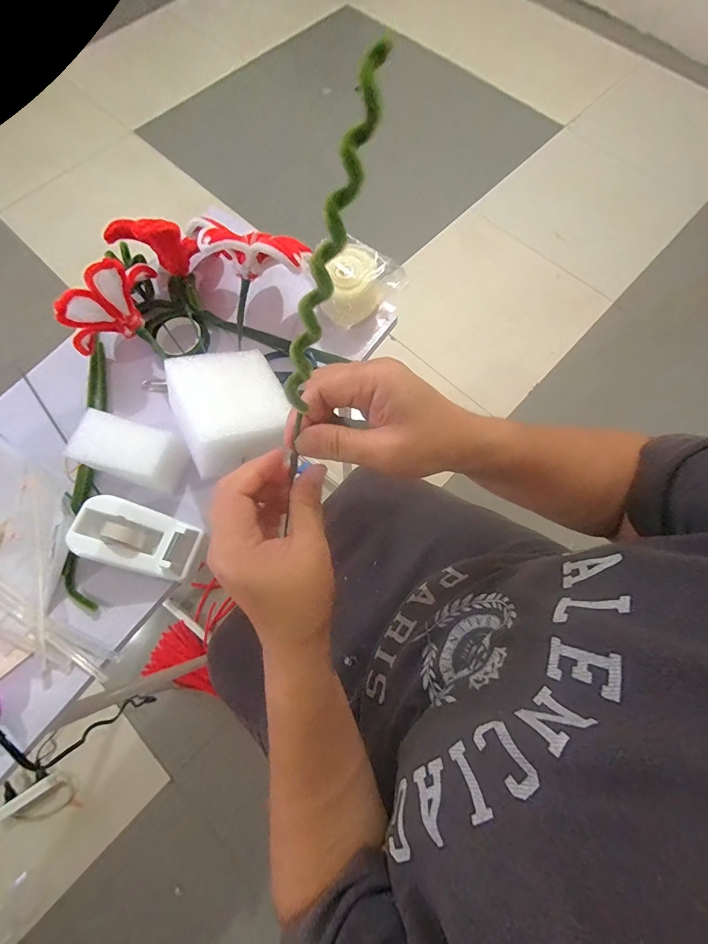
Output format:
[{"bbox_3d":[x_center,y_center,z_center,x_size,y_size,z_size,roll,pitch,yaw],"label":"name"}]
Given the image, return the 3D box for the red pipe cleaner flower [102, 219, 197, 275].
[{"bbox_3d":[-0.204,-0.229,0.392,0.085,0.049,0.021,8,72,3],"label":"red pipe cleaner flower"}]

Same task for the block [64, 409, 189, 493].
[{"bbox_3d":[-0.201,-0.016,0.359,0.097,0.046,0.052,18,73,6],"label":"block"}]

